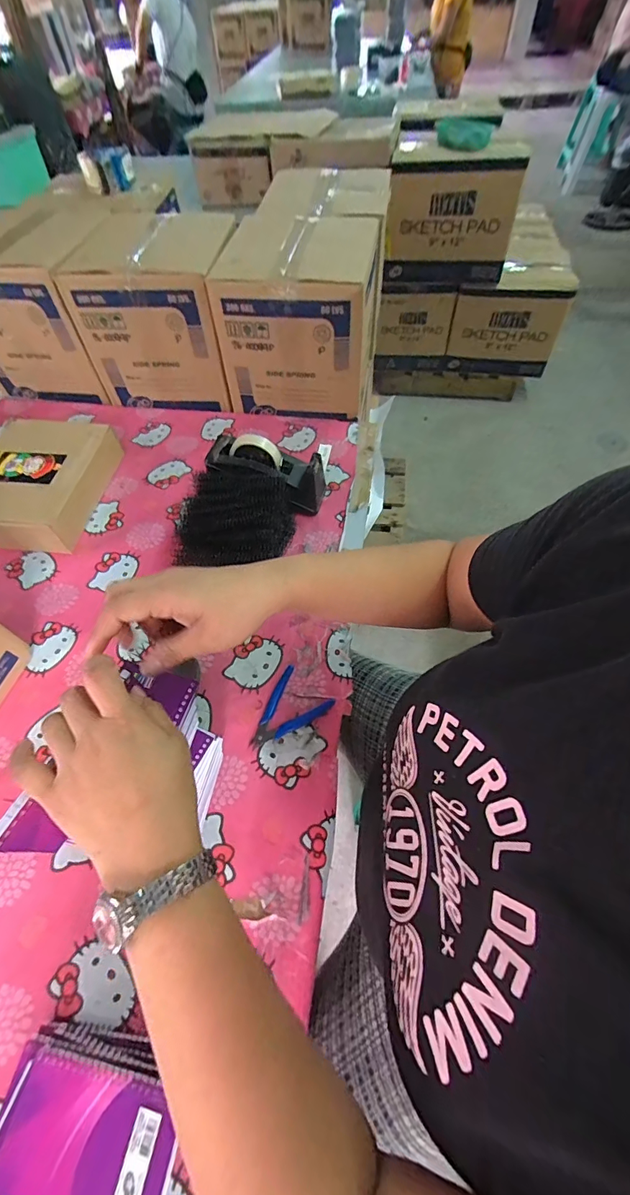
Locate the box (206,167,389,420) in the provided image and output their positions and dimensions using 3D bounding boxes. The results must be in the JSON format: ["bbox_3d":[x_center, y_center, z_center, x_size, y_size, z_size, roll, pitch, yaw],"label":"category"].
[{"bbox_3d":[-0.001,-0.676,0.940,0.280,0.275,0.496,9,58,9],"label":"box"}]

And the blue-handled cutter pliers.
[{"bbox_3d":[-0.046,0.158,0.577,0.116,0.013,0.087,-41,64,-21],"label":"blue-handled cutter pliers"}]

